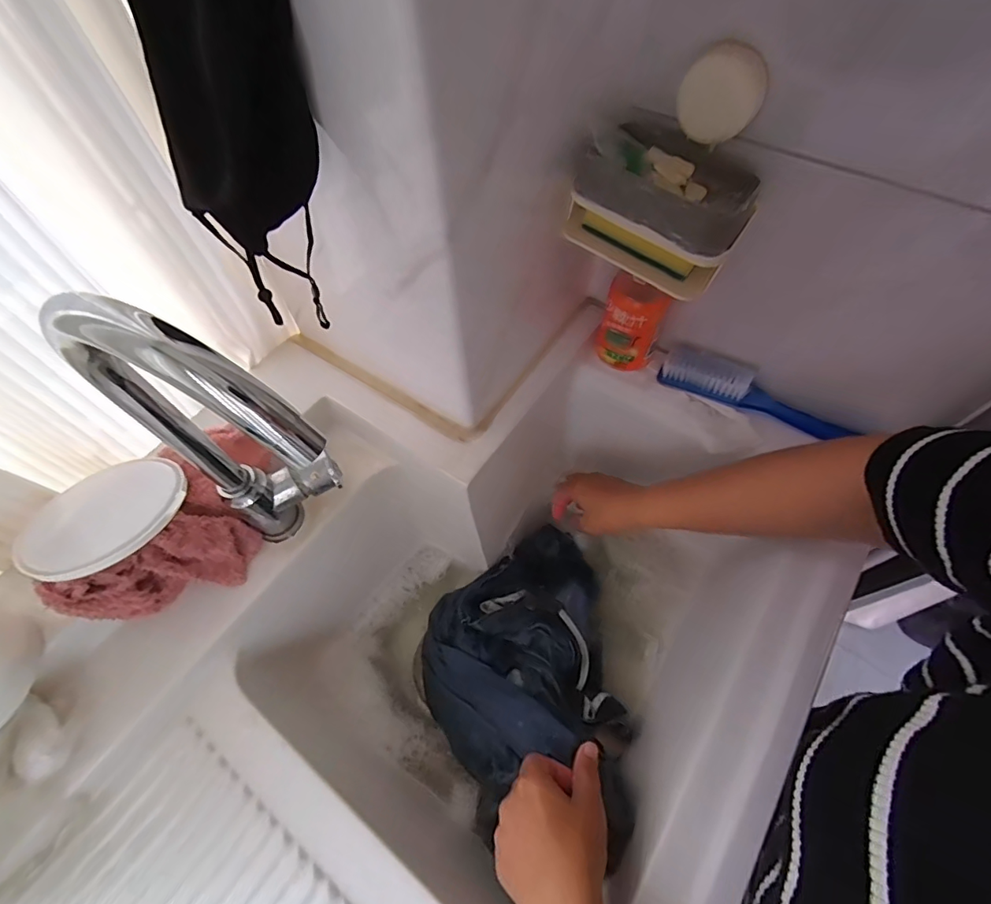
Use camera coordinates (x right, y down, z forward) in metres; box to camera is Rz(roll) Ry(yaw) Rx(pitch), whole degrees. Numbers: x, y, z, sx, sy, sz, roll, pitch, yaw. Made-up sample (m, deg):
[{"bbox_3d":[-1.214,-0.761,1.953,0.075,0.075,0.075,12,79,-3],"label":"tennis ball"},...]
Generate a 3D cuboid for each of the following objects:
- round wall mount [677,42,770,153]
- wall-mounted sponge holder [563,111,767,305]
[{"bbox_3d":[0.157,-0.249,0.335,0.054,0.059,0.013,24,64,15],"label":"round wall mount"},{"bbox_3d":[0.129,-0.195,0.380,0.133,0.082,0.091,32,66,18],"label":"wall-mounted sponge holder"}]

